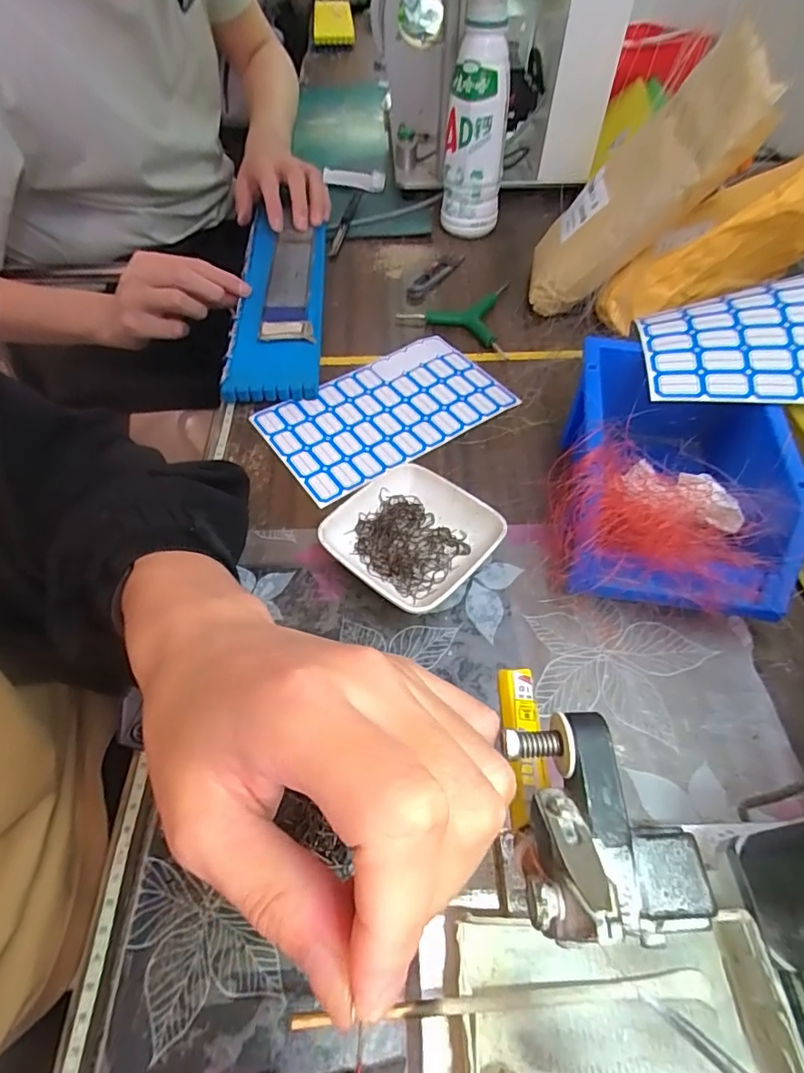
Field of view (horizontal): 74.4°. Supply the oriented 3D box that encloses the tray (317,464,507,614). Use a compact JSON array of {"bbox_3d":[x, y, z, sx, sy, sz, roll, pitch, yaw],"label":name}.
[{"bbox_3d":[0.008,-0.001,0.358,0.095,0.025,0.092,29,58,20],"label":"tray"}]

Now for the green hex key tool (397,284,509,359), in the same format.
[{"bbox_3d":[0.052,-0.224,0.529,0.106,0.016,0.106,5,53,3],"label":"green hex key tool"}]

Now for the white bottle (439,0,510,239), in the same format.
[{"bbox_3d":[0.081,-0.453,0.561,0.066,0.236,0.058,8,54,6],"label":"white bottle"}]

